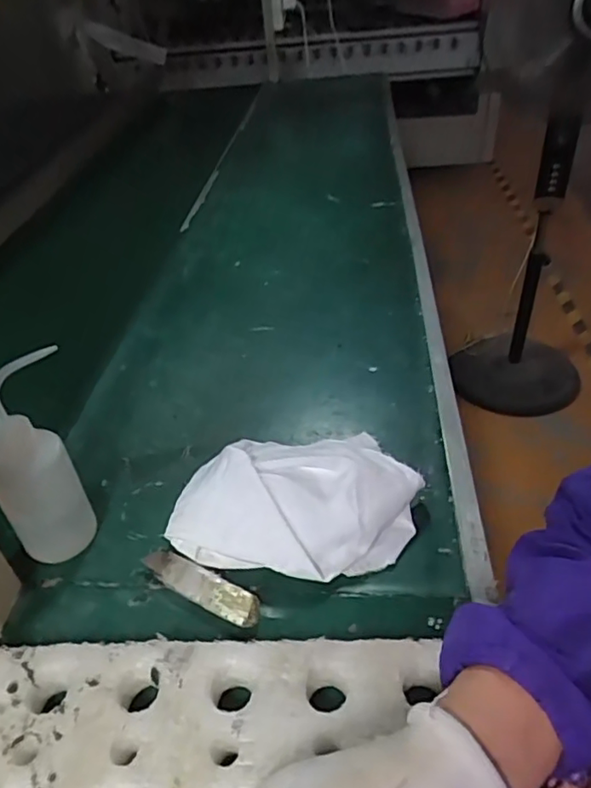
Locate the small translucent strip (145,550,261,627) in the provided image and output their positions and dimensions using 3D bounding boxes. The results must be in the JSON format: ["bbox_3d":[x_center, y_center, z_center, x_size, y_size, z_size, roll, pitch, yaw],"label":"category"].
[{"bbox_3d":[-0.076,0.154,0.453,0.106,0.008,0.028,15,42,24],"label":"small translucent strip"}]

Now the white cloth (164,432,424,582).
[{"bbox_3d":[0.001,0.087,0.492,0.199,0.054,0.128,3,38,10],"label":"white cloth"}]

